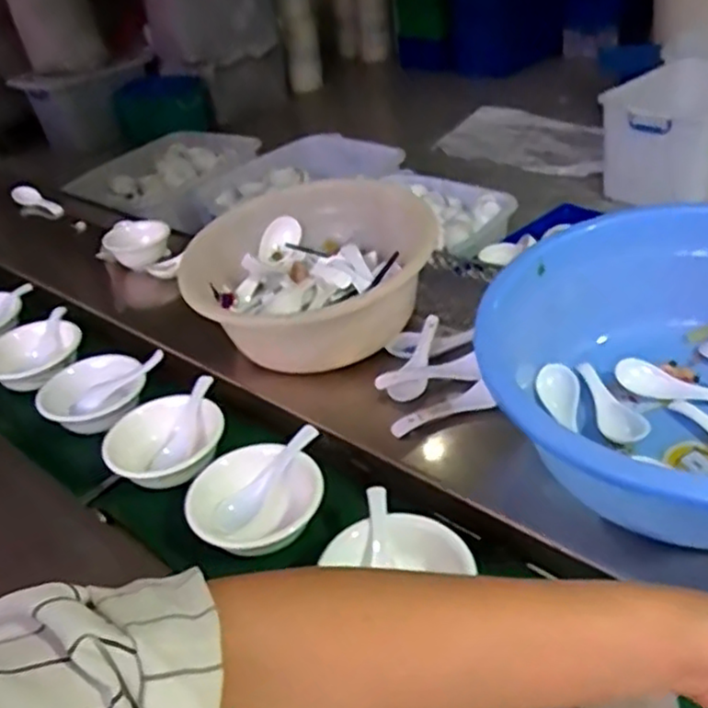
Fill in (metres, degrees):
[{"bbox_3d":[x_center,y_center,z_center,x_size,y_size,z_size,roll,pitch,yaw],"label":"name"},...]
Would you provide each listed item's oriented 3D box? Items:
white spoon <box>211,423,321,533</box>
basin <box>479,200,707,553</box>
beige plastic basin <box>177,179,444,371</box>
[{"bbox_3d":[-0.076,0.111,0.627,0.122,0.022,0.030,-46,48,-13],"label":"white spoon"},{"bbox_3d":[0.266,0.017,0.560,0.321,0.154,0.321,-3,36,2],"label":"basin"},{"bbox_3d":[-0.055,-0.085,0.783,0.239,0.104,0.262,-13,36,-11],"label":"beige plastic basin"}]

